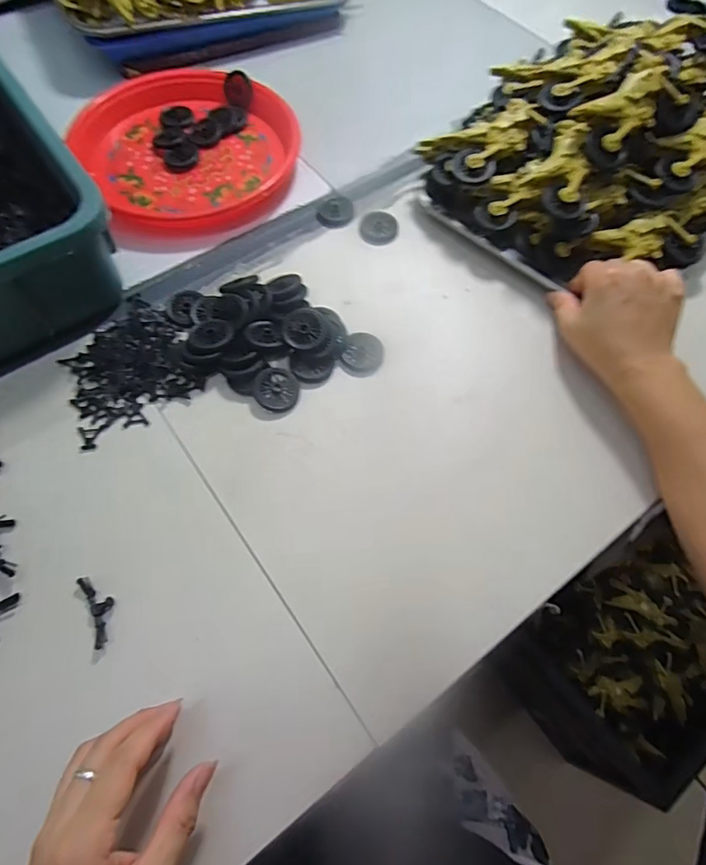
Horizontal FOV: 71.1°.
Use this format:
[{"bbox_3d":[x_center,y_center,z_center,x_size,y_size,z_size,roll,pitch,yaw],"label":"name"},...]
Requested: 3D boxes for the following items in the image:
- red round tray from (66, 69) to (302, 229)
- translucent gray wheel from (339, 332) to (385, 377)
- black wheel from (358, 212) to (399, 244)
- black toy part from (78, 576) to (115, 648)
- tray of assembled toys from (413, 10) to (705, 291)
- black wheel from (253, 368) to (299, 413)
[{"bbox_3d":[-0.167,-0.306,0.526,0.219,0.034,0.216,0,64,0],"label":"red round tray"},{"bbox_3d":[0.009,-0.068,0.427,0.034,0.007,0.042,20,65,9],"label":"translucent gray wheel"},{"bbox_3d":[0.026,-0.207,0.498,0.038,0.005,0.041,0,64,0],"label":"black wheel"},{"bbox_3d":[-0.170,0.118,0.332,0.018,0.004,0.048,-24,66,-12],"label":"black toy part"},{"bbox_3d":[0.254,-0.285,0.474,0.251,0.102,0.305,38,69,17],"label":"tray of assembled toys"},{"bbox_3d":[-0.063,-0.035,0.407,0.037,0.008,0.037,3,72,-9],"label":"black wheel"}]

